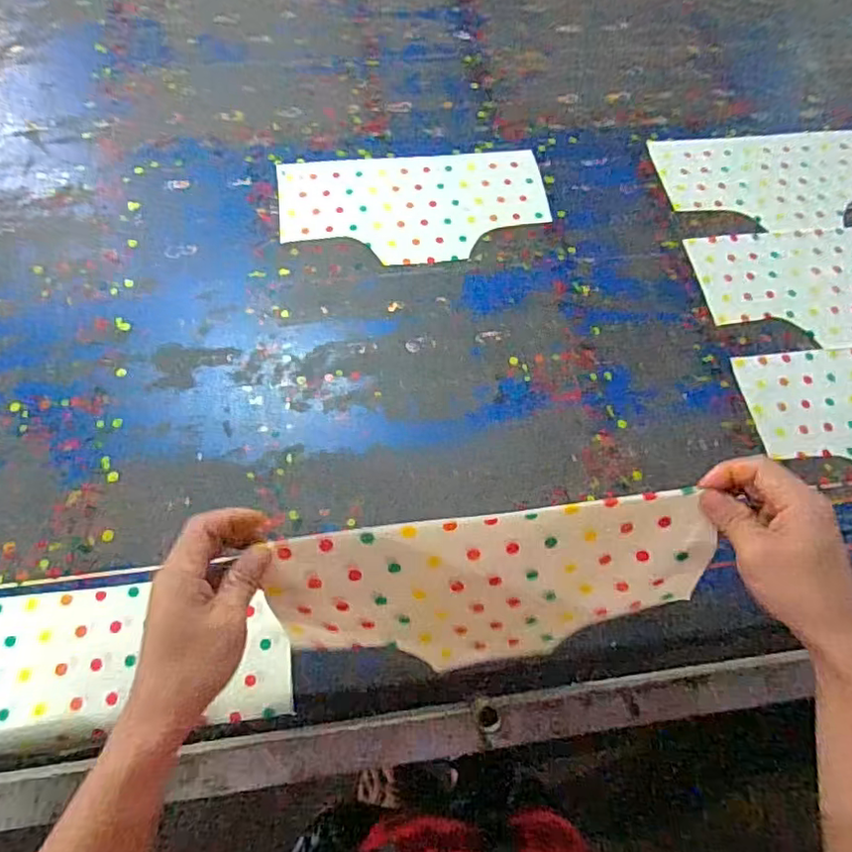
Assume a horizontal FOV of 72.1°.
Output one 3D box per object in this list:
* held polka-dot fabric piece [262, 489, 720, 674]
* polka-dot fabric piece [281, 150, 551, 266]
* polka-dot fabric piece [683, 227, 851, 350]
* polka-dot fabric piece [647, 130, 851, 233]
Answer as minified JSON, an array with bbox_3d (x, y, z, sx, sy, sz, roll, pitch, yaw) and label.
[{"bbox_3d":[0.051,0.132,0.447,0.313,0.160,0.010,-7,34,-3],"label":"held polka-dot fabric piece"},{"bbox_3d":[-0.013,-0.266,0.712,0.319,0.004,0.164,-6,66,-5],"label":"polka-dot fabric piece"},{"bbox_3d":[0.484,-0.170,0.698,0.311,0.004,0.164,-6,68,-8],"label":"polka-dot fabric piece"},{"bbox_3d":[0.470,-0.320,0.765,0.318,0.006,0.167,-8,67,-8],"label":"polka-dot fabric piece"}]

